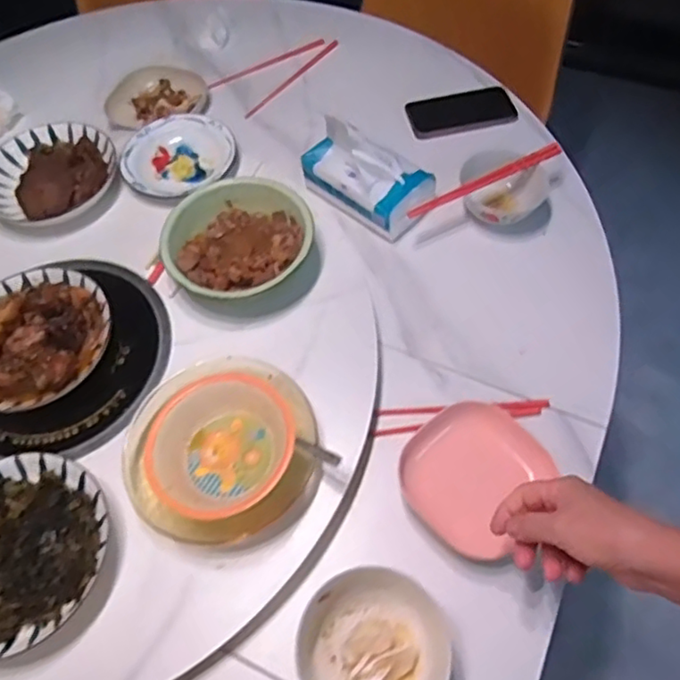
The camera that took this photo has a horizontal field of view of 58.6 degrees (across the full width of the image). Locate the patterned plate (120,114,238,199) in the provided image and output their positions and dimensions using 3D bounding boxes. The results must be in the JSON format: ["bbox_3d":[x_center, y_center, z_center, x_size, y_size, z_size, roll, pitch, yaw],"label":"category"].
[{"bbox_3d":[-0.221,-0.251,0.834,0.155,0.025,0.147,-1,60,2],"label":"patterned plate"}]

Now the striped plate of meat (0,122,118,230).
[{"bbox_3d":[-0.394,-0.230,0.815,0.175,0.037,0.173,-35,64,-15],"label":"striped plate of meat"}]

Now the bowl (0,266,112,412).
[{"bbox_3d":[-0.347,-0.004,0.679,0.173,0.049,0.176,26,65,17],"label":"bowl"}]

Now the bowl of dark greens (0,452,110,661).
[{"bbox_3d":[-0.303,0.199,0.571,0.173,0.041,0.168,-2,60,3],"label":"bowl of dark greens"}]

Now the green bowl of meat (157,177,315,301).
[{"bbox_3d":[-0.122,-0.116,0.727,0.170,0.057,0.165,-2,60,3],"label":"green bowl of meat"}]

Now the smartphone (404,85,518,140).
[{"bbox_3d":[0.181,-0.340,0.908,0.155,0.014,0.072,-14,72,-4],"label":"smartphone"}]

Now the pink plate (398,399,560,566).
[{"bbox_3d":[0.134,0.133,0.612,0.127,0.029,0.135,37,67,21],"label":"pink plate"}]

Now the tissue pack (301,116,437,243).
[{"bbox_3d":[0.032,-0.216,0.792,0.169,0.099,0.091,32,65,19],"label":"tissue pack"}]

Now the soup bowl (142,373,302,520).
[{"bbox_3d":[-0.111,0.100,0.568,0.136,0.049,0.126,-2,60,3],"label":"soup bowl"}]

